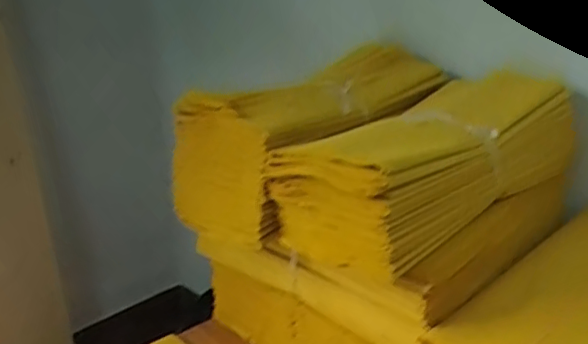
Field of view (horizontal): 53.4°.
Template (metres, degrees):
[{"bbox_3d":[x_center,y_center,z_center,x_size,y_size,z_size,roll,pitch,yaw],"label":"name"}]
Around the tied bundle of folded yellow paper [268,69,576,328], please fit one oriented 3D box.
[{"bbox_3d":[0.152,0.000,0.592,0.319,0.131,0.165,-20,28,-40],"label":"tied bundle of folded yellow paper"}]

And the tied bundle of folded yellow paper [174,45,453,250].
[{"bbox_3d":[0.029,-0.046,0.695,0.165,0.143,0.336,16,27,38],"label":"tied bundle of folded yellow paper"}]

